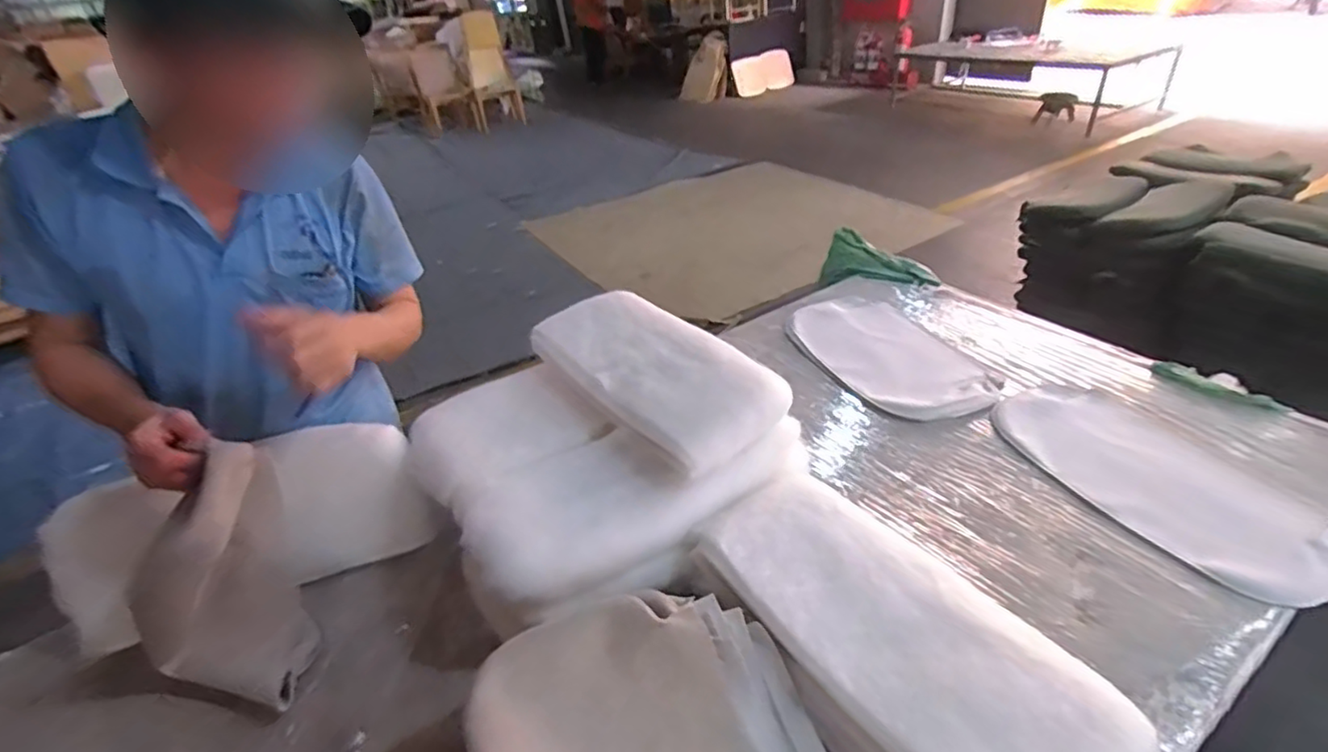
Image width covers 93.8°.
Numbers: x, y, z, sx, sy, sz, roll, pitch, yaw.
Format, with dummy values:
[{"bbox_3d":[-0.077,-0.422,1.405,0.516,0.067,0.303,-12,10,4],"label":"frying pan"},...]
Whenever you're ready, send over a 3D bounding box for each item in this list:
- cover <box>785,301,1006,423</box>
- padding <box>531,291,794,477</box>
[{"bbox_3d":[0.460,-0.048,1.293,0.272,0.017,0.459,-15,35,-13],"label":"cover"},{"bbox_3d":[-0.019,-0.021,0.974,0.213,0.055,0.441,-27,39,-28],"label":"padding"}]

